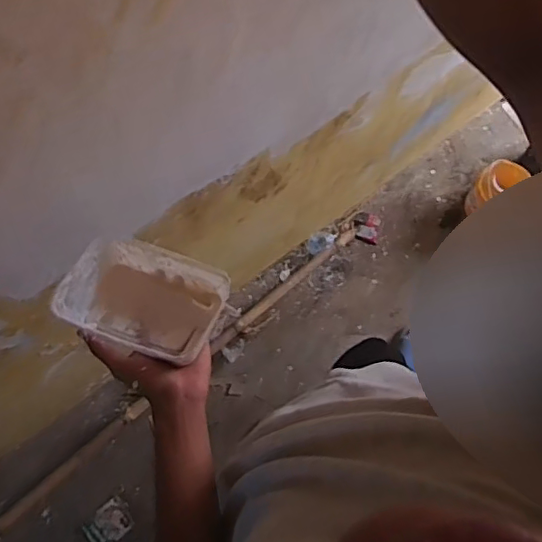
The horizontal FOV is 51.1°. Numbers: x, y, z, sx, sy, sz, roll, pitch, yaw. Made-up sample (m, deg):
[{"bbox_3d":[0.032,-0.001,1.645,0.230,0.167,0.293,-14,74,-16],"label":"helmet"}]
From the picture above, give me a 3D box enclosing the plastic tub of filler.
[{"bbox_3d":[-0.135,0.029,0.623,0.169,0.058,0.110,19,76,6],"label":"plastic tub of filler"}]

